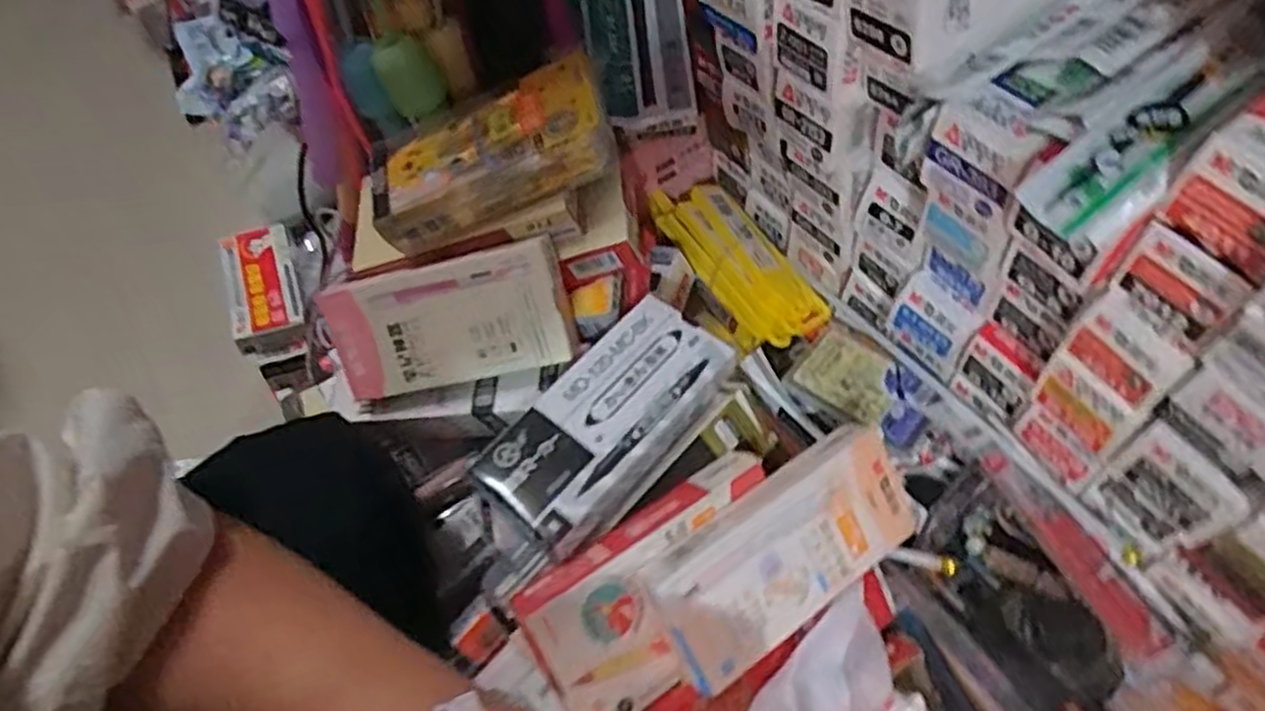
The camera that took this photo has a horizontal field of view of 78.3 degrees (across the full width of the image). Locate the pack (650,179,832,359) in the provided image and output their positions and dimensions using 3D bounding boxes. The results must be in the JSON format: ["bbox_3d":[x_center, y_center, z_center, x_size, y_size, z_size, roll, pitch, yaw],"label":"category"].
[{"bbox_3d":[0.068,-0.069,0.543,0.065,0.041,0.164,-27,60,-12],"label":"pack"}]

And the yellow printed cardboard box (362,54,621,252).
[{"bbox_3d":[-0.081,-0.112,0.447,0.145,0.042,0.066,-22,57,12],"label":"yellow printed cardboard box"}]

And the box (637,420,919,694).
[{"bbox_3d":[0.080,0.101,0.407,0.153,0.024,0.067,-30,99,-20],"label":"box"}]

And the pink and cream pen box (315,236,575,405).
[{"bbox_3d":[-0.112,-0.018,0.462,0.150,0.072,0.019,-11,14,16],"label":"pink and cream pen box"}]

